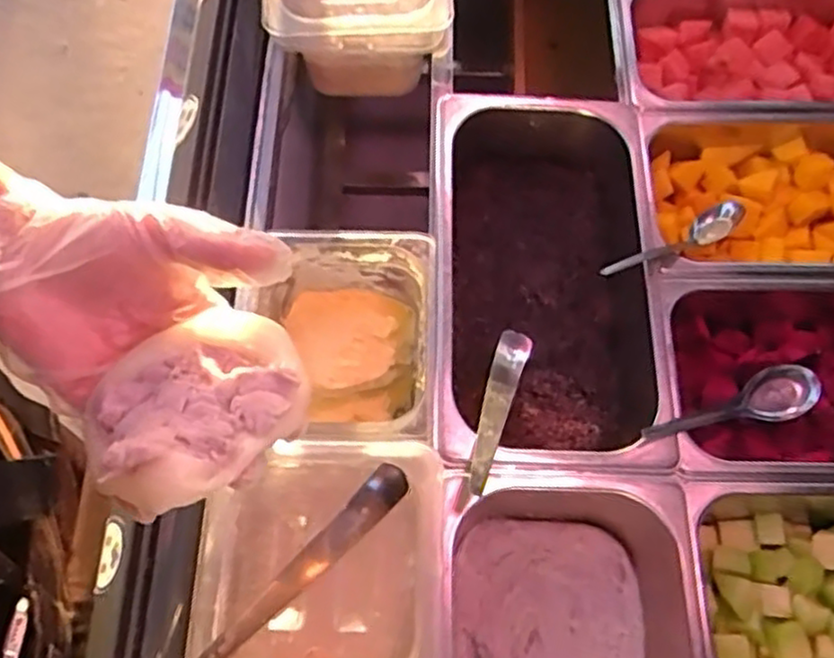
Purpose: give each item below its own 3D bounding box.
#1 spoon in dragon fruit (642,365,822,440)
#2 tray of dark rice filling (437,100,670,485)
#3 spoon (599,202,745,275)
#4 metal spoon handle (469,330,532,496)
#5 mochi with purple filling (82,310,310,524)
[{"bbox_3d":[0.236,0.061,0.545,0.158,0.036,0.041,-11,68,-24],"label":"spoon in dragon fruit"},{"bbox_3d":[0.110,-0.037,0.619,0.188,0.100,0.332,1,68,0],"label":"tray of dark rice filling"},{"bbox_3d":[0.213,-0.072,0.597,0.151,0.028,0.025,-23,70,-24],"label":"spoon"},{"bbox_3d":[0.064,0.055,0.561,0.028,0.016,0.167,17,44,6],"label":"metal spoon handle"},{"bbox_3d":[-0.100,0.039,0.333,0.085,0.045,0.108,27,45,22],"label":"mochi with purple filling"}]

